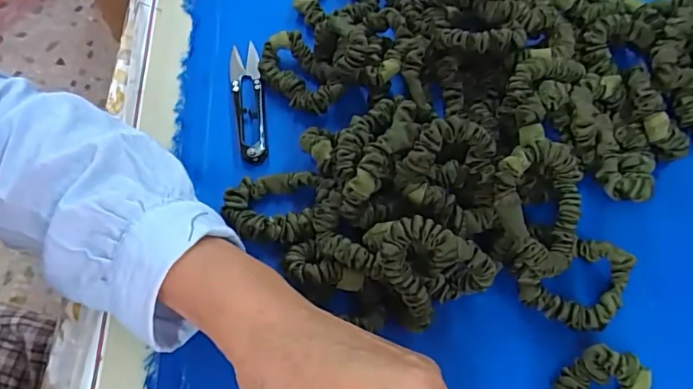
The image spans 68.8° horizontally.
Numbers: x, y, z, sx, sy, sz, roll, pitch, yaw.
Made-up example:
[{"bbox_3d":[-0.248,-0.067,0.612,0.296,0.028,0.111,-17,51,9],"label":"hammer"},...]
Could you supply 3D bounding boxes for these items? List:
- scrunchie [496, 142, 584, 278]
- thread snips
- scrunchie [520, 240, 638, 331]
[{"bbox_3d":[0.110,0.008,0.287,0.048,0.031,0.068,0,65,0],"label":"scrunchie"},{"bbox_3d":[-0.071,-0.068,0.360,0.021,0.006,0.100,-9,66,-3],"label":"thread snips"},{"bbox_3d":[0.132,0.048,0.291,0.051,0.019,0.049,0,65,0],"label":"scrunchie"}]

